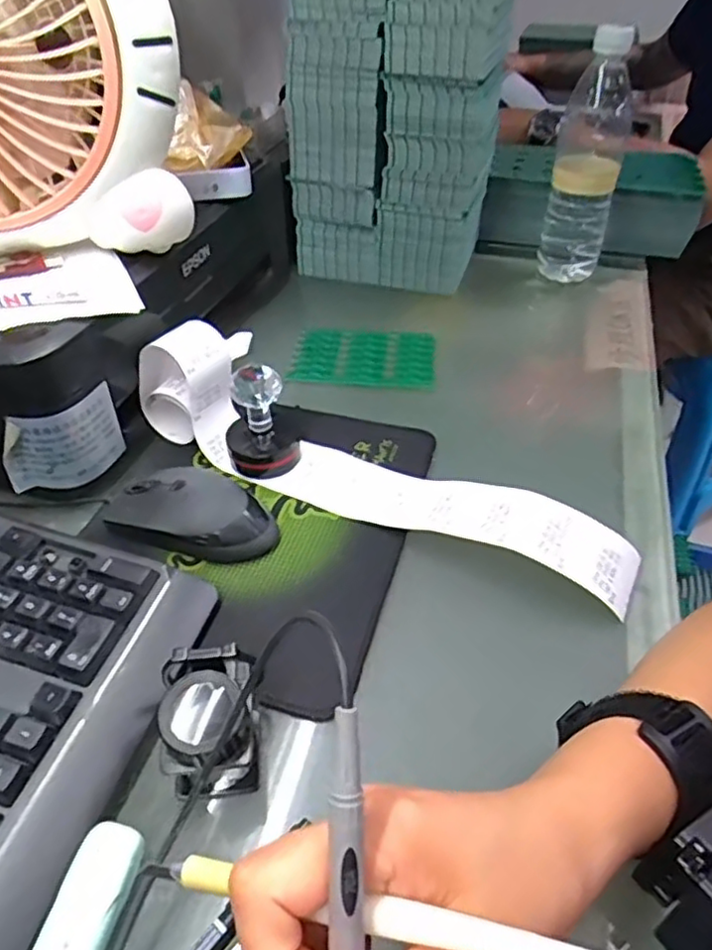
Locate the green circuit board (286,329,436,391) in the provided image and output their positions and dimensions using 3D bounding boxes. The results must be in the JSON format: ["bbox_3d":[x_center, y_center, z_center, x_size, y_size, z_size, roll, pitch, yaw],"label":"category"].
[{"bbox_3d":[0.008,-0.106,0.590,0.126,0.007,0.077,5,45,7],"label":"green circuit board"}]

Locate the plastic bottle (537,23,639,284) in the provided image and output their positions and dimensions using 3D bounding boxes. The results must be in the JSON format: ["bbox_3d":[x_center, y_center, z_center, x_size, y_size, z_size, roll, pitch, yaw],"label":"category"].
[{"bbox_3d":[0.230,-0.306,0.646,0.069,0.221,0.063,12,43,13],"label":"plastic bottle"}]

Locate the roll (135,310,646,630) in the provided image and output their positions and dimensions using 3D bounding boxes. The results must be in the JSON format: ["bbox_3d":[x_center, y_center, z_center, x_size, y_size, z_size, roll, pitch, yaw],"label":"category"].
[{"bbox_3d":[0.005,-0.015,0.450,0.380,0.060,0.070,26,47,17],"label":"roll"}]

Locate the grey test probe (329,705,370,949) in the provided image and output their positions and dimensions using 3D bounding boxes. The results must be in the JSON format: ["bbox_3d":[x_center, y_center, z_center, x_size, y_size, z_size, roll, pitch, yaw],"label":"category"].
[{"bbox_3d":[-0.002,0.136,0.180,0.012,0.142,0.017,-1,-1,-8],"label":"grey test probe"}]

